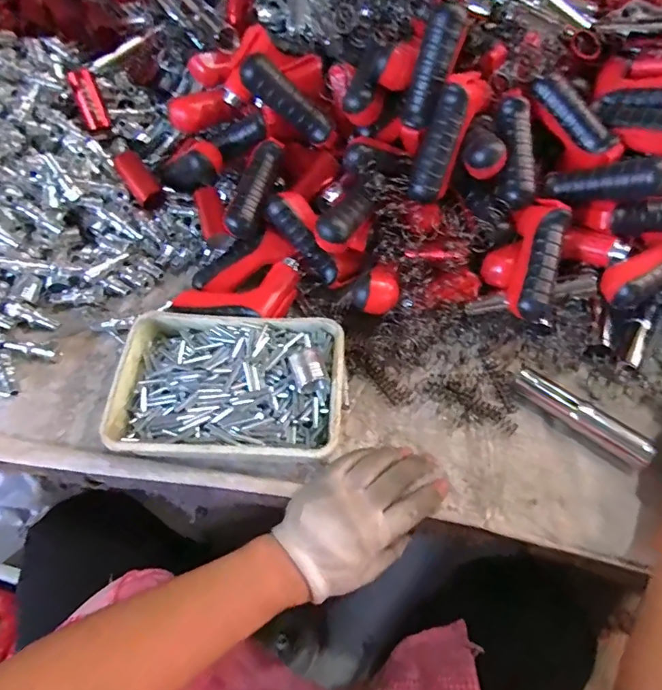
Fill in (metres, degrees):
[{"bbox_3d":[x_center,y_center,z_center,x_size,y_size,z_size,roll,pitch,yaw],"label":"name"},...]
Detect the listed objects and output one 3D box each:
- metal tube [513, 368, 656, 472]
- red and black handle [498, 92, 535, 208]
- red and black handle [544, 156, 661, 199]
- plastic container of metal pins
[{"bbox_3d":[0.232,0.066,0.427,0.126,0.025,0.033,32,63,17],"label":"metal tube"},{"bbox_3d":[0.182,-0.191,0.456,0.029,0.022,0.105,-1,91,-2],"label":"red and black handle"},{"bbox_3d":[0.259,-0.159,0.439,0.102,0.031,0.024,11,52,44],"label":"red and black handle"},{"bbox_3d":[-0.088,0.037,0.419,0.195,0.052,0.140,4,58,2],"label":"plastic container of metal pins"}]

